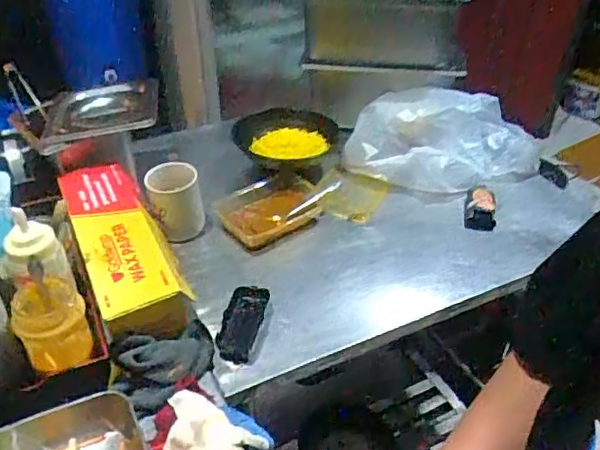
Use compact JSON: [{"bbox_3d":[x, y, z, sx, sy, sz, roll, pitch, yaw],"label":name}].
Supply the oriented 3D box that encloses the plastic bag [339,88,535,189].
[{"bbox_3d":[0.264,-0.155,1.080,0.336,0.120,0.196,10,39,12],"label":"plastic bag"}]

